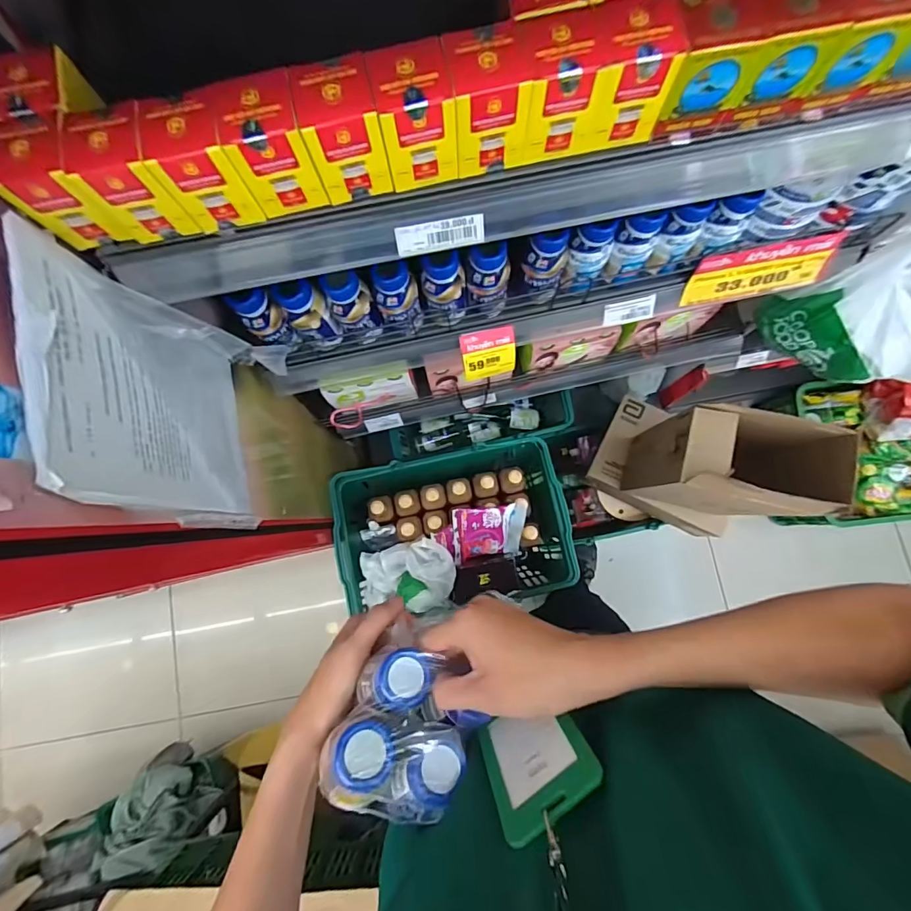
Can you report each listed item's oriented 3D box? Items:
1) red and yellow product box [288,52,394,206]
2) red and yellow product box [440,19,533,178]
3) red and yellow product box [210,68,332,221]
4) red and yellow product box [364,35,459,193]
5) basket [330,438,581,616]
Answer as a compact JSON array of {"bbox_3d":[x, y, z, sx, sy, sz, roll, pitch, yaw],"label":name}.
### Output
[{"bbox_3d":[-0.084,-0.246,0.341,0.053,0.071,0.055,-13,81,0],"label":"red and yellow product box"},{"bbox_3d":[0.023,-0.265,0.340,0.053,0.070,0.053,-13,81,0],"label":"red and yellow product box"},{"bbox_3d":[-0.138,-0.234,0.342,0.054,0.071,0.055,-14,81,0],"label":"red and yellow product box"},{"bbox_3d":[-0.030,-0.257,0.343,0.053,0.070,0.055,-12,81,0],"label":"red and yellow product box"},{"bbox_3d":[0.001,0.151,0.989,0.455,0.230,0.299,-10,81,1],"label":"basket"}]

